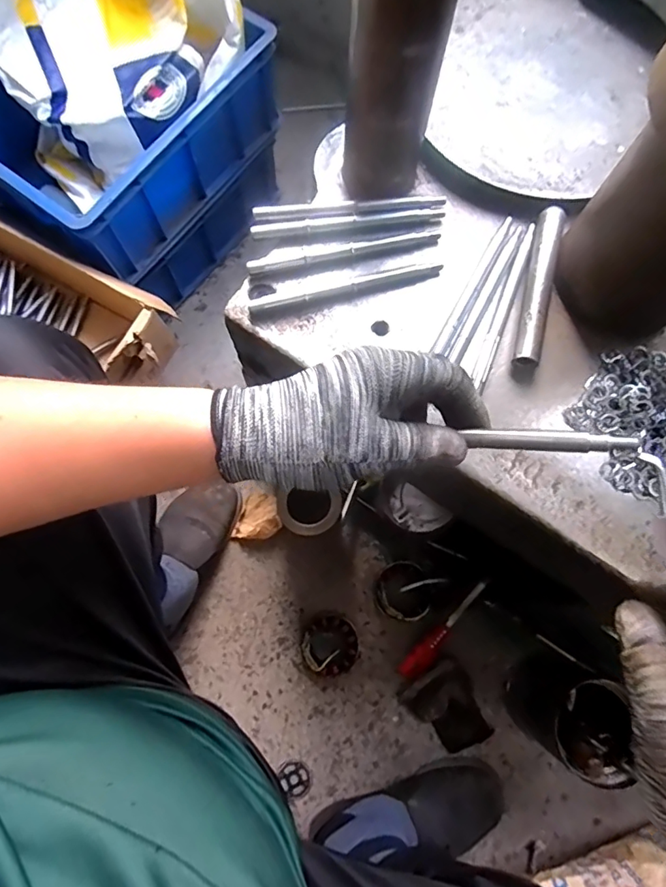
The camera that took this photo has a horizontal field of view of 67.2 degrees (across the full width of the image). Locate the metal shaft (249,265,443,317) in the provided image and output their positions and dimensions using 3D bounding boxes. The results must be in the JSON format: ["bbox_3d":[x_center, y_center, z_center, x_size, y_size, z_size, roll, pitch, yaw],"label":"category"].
[{"bbox_3d":[0.011,-0.128,0.413,0.160,0.007,0.011,-15,77,-5],"label":"metal shaft"}]

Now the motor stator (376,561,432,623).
[{"bbox_3d":[0.107,0.226,0.761,0.080,0.047,0.081,0,76,-2],"label":"motor stator"}]

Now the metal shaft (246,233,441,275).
[{"bbox_3d":[0.010,-0.161,0.419,0.163,0.011,0.010,-12,77,-5],"label":"metal shaft"}]

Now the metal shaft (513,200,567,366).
[{"bbox_3d":[0.167,-0.130,0.408,0.020,0.012,0.140,15,76,2],"label":"metal shaft"}]

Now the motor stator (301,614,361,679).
[{"bbox_3d":[-0.001,0.302,0.744,0.082,0.040,0.087,0,76,-2],"label":"motor stator"}]

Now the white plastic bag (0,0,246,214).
[{"bbox_3d":[-0.297,-0.545,0.654,0.319,0.244,0.267,-32,79,-9],"label":"white plastic bag"}]

